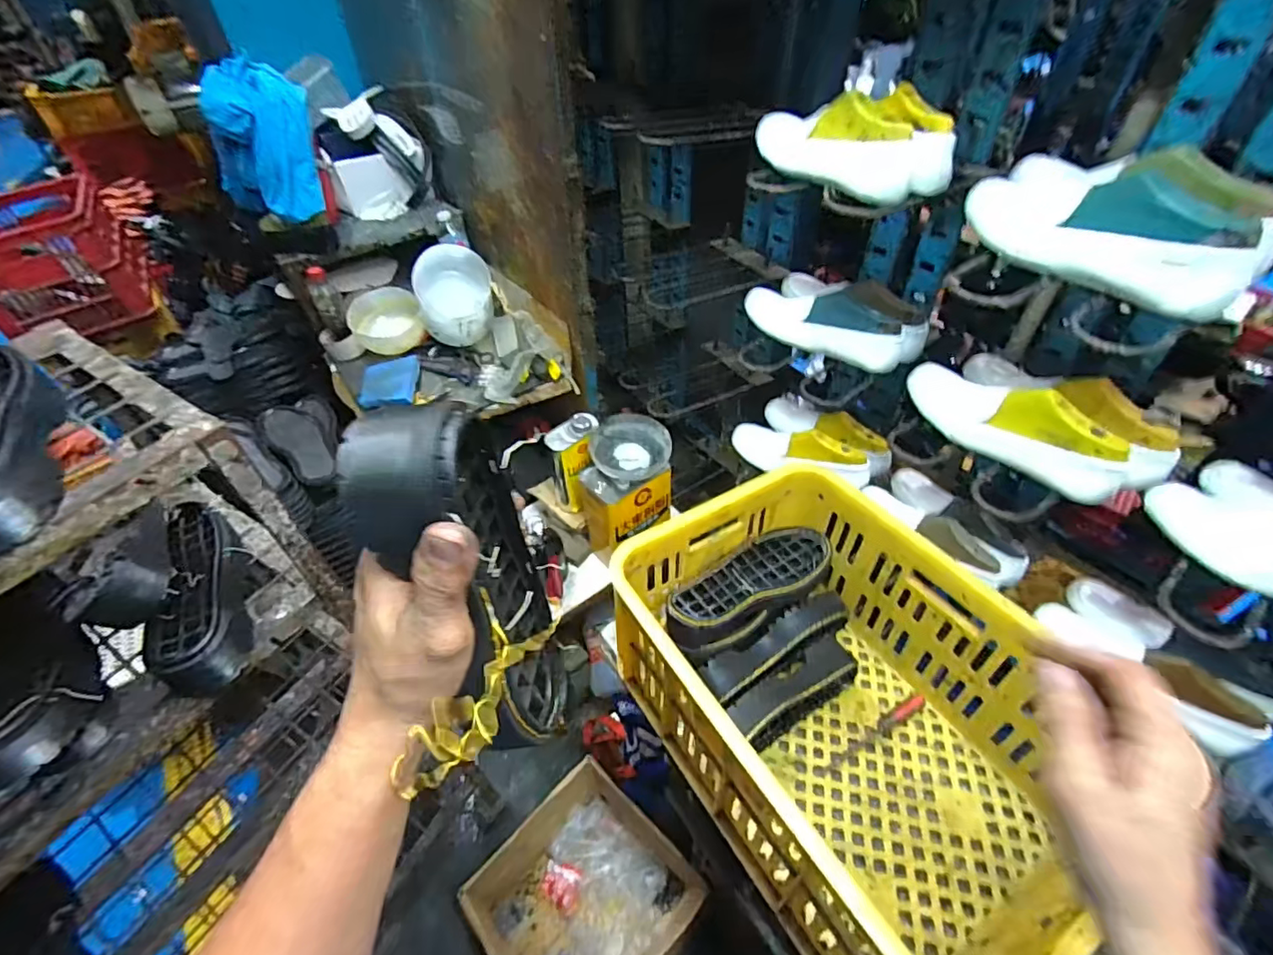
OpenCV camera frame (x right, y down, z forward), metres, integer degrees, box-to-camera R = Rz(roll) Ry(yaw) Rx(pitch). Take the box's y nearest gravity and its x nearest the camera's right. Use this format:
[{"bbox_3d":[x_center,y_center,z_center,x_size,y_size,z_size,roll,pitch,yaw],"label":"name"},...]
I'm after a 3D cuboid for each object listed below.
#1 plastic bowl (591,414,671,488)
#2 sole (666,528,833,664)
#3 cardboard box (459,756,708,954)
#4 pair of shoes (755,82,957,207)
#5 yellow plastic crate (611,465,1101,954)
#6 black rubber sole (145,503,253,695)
[{"bbox_3d":[-0.015,-0.060,1.086,0.151,0.044,0.147,-1,46,1],"label":"plastic bowl"},{"bbox_3d":[0.162,0.152,0.778,0.261,0.056,0.104,-25,50,-21],"label":"sole"},{"bbox_3d":[-0.098,0.832,1.101,0.354,0.209,0.333,-36,55,-28],"label":"cardboard box"},{"bbox_3d":[0.276,-0.434,0.703,0.127,0.083,0.239,-24,50,-20],"label":"pair of shoes"},{"bbox_3d":[0.230,0.246,0.657,0.352,0.242,0.500,-25,50,-21],"label":"yellow plastic crate"},{"bbox_3d":[-0.471,0.116,0.608,0.076,0.050,0.247,-20,49,-17],"label":"black rubber sole"}]

